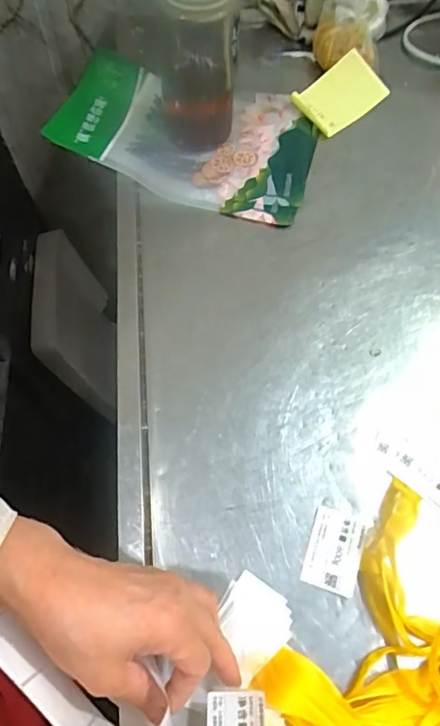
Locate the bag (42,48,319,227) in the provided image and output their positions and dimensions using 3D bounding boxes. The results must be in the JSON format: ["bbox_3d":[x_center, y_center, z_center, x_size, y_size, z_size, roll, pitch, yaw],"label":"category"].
[{"bbox_3d":[-0.038,-0.288,0.609,0.302,0.053,0.212,13,63,6],"label":"bag"}]

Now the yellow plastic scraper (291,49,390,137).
[{"bbox_3d":[0.158,-0.352,0.655,0.110,0.014,0.076,-39,83,-5],"label":"yellow plastic scraper"}]

